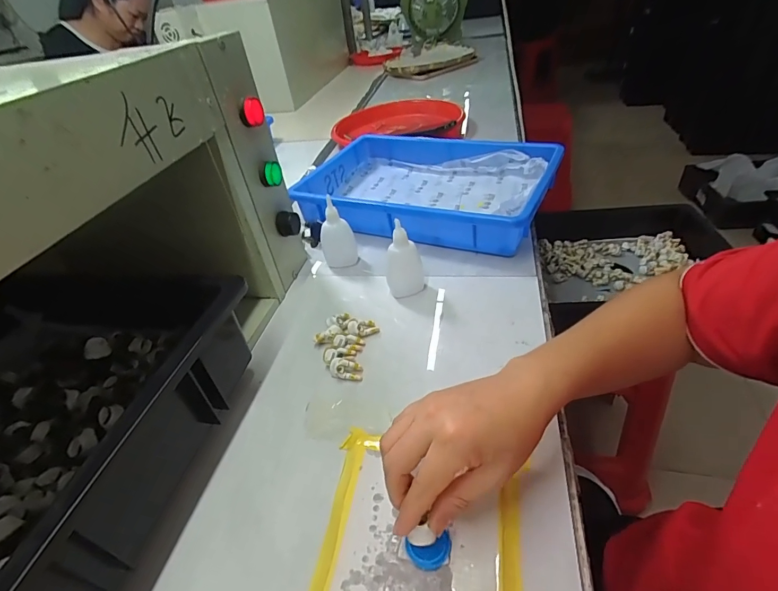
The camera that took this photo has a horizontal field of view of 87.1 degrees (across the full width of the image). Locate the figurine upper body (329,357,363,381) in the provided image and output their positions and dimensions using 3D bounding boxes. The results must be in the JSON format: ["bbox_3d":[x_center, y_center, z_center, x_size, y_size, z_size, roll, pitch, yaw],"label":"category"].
[{"bbox_3d":[-0.042,0.073,0.408,0.033,0.014,0.018,3,41,14],"label":"figurine upper body"}]

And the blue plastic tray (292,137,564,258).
[{"bbox_3d":[0.054,-0.172,0.643,0.368,0.076,0.239,15,45,26],"label":"blue plastic tray"}]

